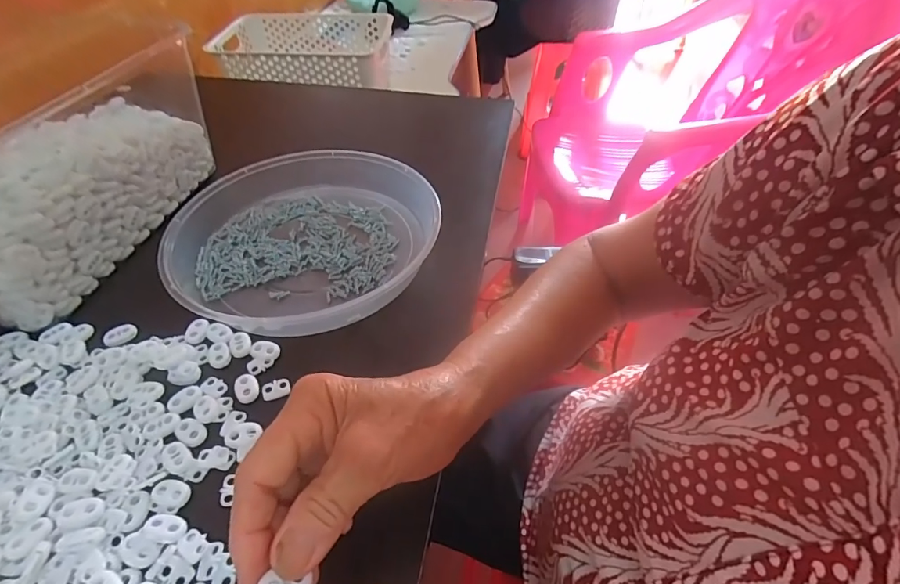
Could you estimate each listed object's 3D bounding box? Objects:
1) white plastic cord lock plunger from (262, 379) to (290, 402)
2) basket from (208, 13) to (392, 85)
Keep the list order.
[{"bbox_3d":[-0.124,0.068,0.318,0.018,0.004,0.014,-16,48,-15],"label":"white plastic cord lock plunger"},{"bbox_3d":[-0.278,-0.454,0.840,0.302,0.077,0.235,2,46,2],"label":"basket"}]

